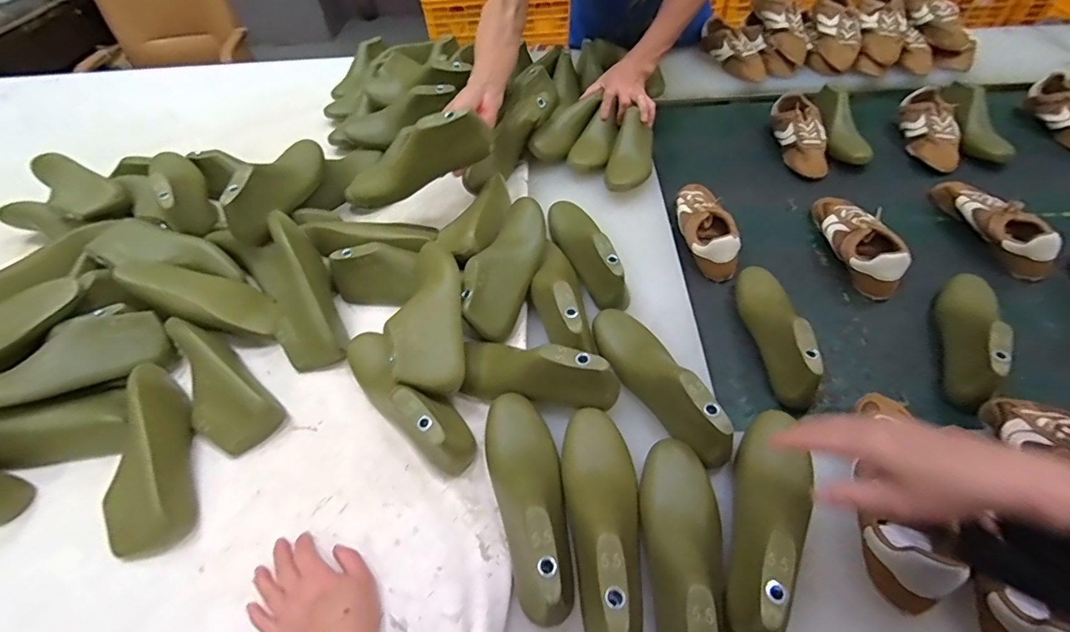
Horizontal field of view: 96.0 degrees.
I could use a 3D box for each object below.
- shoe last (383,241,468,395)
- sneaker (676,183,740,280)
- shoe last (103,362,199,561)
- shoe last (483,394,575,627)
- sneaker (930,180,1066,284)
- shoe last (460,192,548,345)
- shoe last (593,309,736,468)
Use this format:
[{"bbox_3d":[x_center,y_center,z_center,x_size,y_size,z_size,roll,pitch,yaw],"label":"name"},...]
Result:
[{"bbox_3d":[-0.132,-0.005,0.600,0.085,0.063,0.225,-8,50,-1],"label":"shoe last"},{"bbox_3d":[0.280,-0.154,0.795,0.077,0.063,0.203,-6,50,1],"label":"sneaker"},{"bbox_3d":[-0.440,0.151,0.540,0.083,0.069,0.223,-24,52,-14],"label":"shoe last"},{"bbox_3d":[-0.004,0.167,0.476,0.075,0.064,0.230,-13,50,-5],"label":"shoe last"},{"bbox_3d":[0.750,-0.160,0.781,0.075,0.061,0.217,-1,50,5],"label":"sneaker"},{"bbox_3d":[-0.036,-0.070,0.667,0.075,0.067,0.228,14,53,17],"label":"shoe last"},{"bbox_3d":[0.143,0.061,0.552,0.073,0.066,0.226,-22,51,-12],"label":"shoe last"}]

